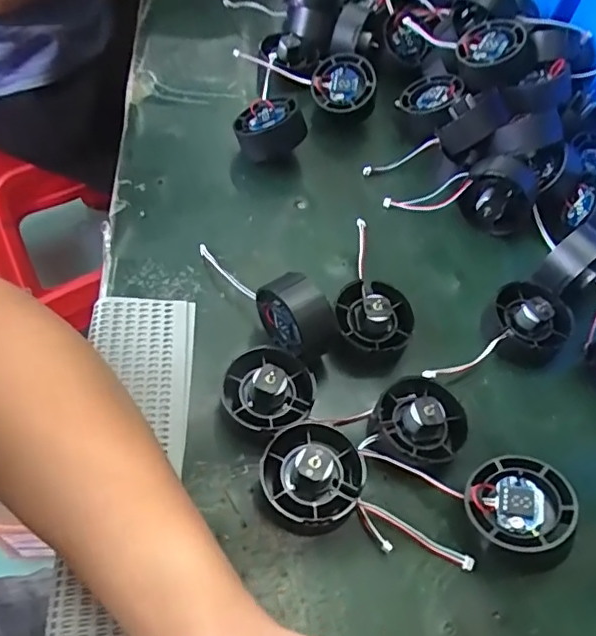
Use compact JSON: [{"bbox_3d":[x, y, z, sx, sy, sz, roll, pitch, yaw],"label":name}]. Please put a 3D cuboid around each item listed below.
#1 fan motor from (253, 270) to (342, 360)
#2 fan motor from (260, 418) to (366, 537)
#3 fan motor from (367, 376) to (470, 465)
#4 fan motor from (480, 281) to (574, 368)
[{"bbox_3d":[0.000,0.002,0.345,0.033,0.056,0.045,-21,62,-19],"label":"fan motor"},{"bbox_3d":[0.008,0.080,0.295,0.052,0.032,0.054,3,57,-5],"label":"fan motor"},{"bbox_3d":[0.071,0.059,0.325,0.052,0.031,0.052,3,57,-5],"label":"fan motor"},{"bbox_3d":[0.153,0.003,0.377,0.054,0.034,0.057,3,57,-5],"label":"fan motor"}]

